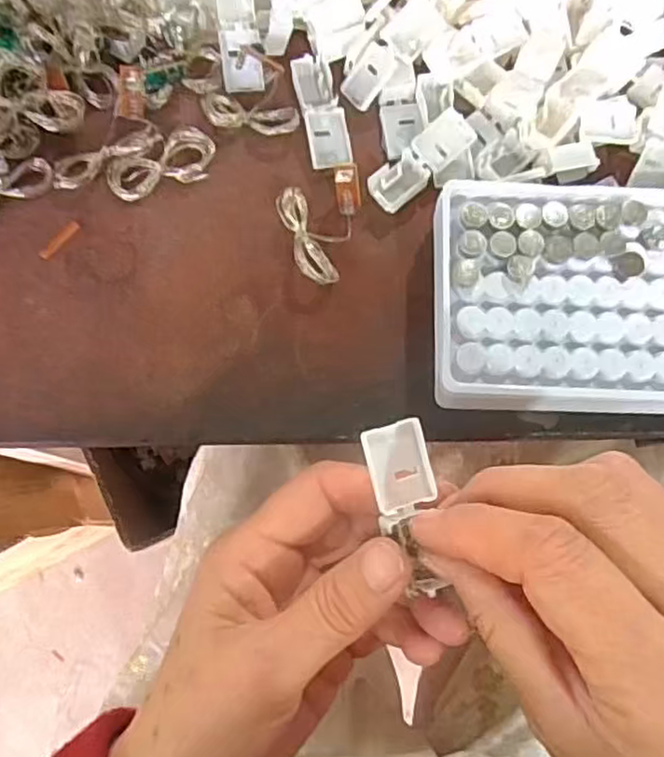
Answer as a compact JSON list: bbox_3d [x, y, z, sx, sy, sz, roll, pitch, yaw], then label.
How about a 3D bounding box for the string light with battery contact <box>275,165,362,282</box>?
[{"bbox_3d":[-0.008,-0.074,0.301,0.035,0.018,0.058,15,78,3],"label":"string light with battery contact"}]

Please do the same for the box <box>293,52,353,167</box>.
[{"bbox_3d":[-0.005,-0.129,0.319,0.020,0.009,0.055,-12,78,-3],"label":"box"}]

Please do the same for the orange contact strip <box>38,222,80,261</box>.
[{"bbox_3d":[-0.127,-0.064,0.307,0.005,0.004,0.023,40,80,5],"label":"orange contact strip"}]

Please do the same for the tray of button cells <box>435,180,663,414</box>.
[{"bbox_3d":[0.110,-0.035,0.287,0.130,0.029,0.098,2,78,0],"label":"tray of button cells"}]

